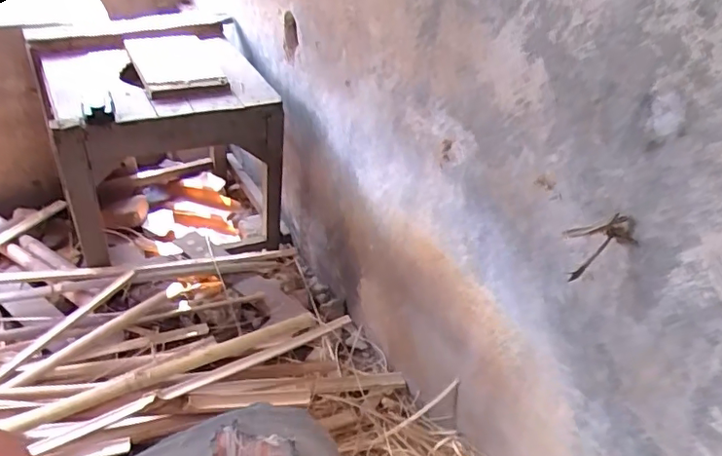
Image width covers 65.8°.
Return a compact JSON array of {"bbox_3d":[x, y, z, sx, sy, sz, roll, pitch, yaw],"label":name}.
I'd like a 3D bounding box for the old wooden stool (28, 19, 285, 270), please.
[{"bbox_3d":[-0.460,-0.198,1.345,0.476,0.417,0.487,-15,41,-23],"label":"old wooden stool"}]

